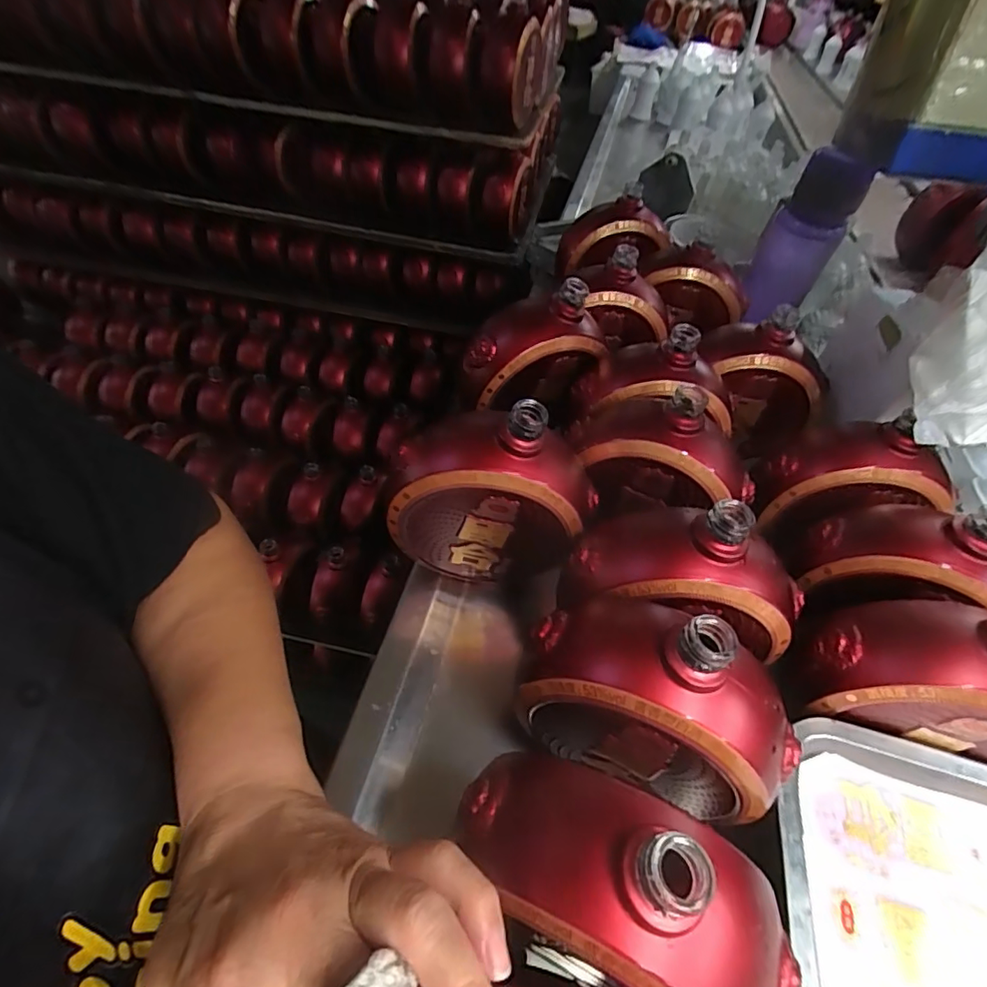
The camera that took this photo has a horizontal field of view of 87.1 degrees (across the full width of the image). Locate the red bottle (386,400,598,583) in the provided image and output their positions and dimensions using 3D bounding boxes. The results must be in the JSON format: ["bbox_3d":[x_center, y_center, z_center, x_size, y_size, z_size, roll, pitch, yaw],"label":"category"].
[{"bbox_3d":[-0.002,0.000,0.353,0.131,0.134,0.060,8,49,1],"label":"red bottle"}]

